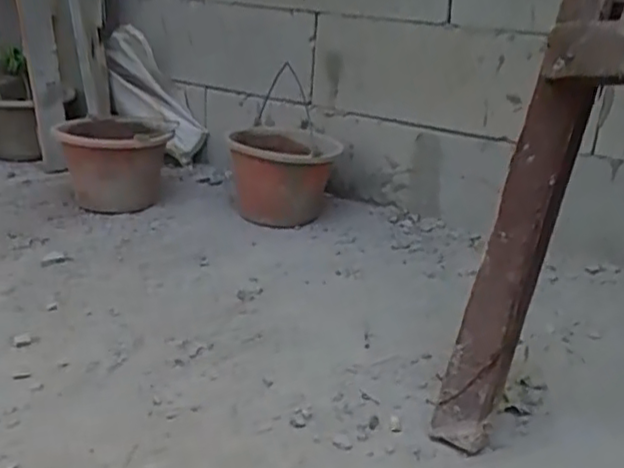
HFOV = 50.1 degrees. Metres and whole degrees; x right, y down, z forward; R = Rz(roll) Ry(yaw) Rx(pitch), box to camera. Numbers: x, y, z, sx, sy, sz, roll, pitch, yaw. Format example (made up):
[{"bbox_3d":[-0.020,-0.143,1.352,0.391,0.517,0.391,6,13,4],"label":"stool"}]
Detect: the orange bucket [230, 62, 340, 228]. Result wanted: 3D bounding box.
[{"bbox_3d":[-0.062,-0.123,1.396,0.217,0.165,0.237,-2,23,-10],"label":"orange bucket"}]

